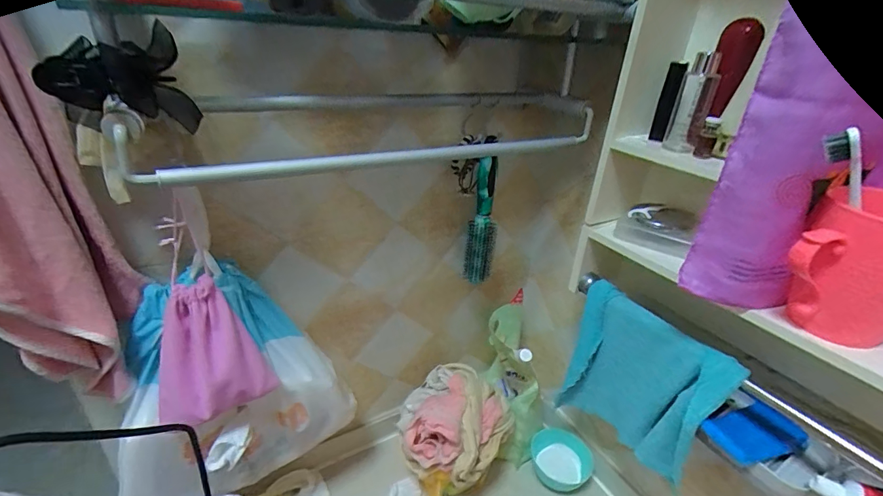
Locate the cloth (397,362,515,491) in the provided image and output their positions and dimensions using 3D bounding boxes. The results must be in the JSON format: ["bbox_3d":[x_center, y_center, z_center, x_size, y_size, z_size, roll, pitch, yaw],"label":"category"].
[{"bbox_3d":[0.018,0.259,0.617,0.149,0.089,0.153,17,31,23],"label":"cloth"}]

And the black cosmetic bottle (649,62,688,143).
[{"bbox_3d":[0.244,-0.156,0.444,0.016,0.078,0.019,15,30,19],"label":"black cosmetic bottle"}]

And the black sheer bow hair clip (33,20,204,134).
[{"bbox_3d":[-0.241,-0.127,0.308,0.086,0.070,0.065,-17,35,-35],"label":"black sheer bow hair clip"}]

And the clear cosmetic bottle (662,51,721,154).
[{"bbox_3d":[0.258,-0.147,0.421,0.030,0.093,0.024,17,31,23],"label":"clear cosmetic bottle"}]

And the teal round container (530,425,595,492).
[{"bbox_3d":[0.210,0.364,0.713,0.085,0.053,0.085,3,28,-2],"label":"teal round container"}]

